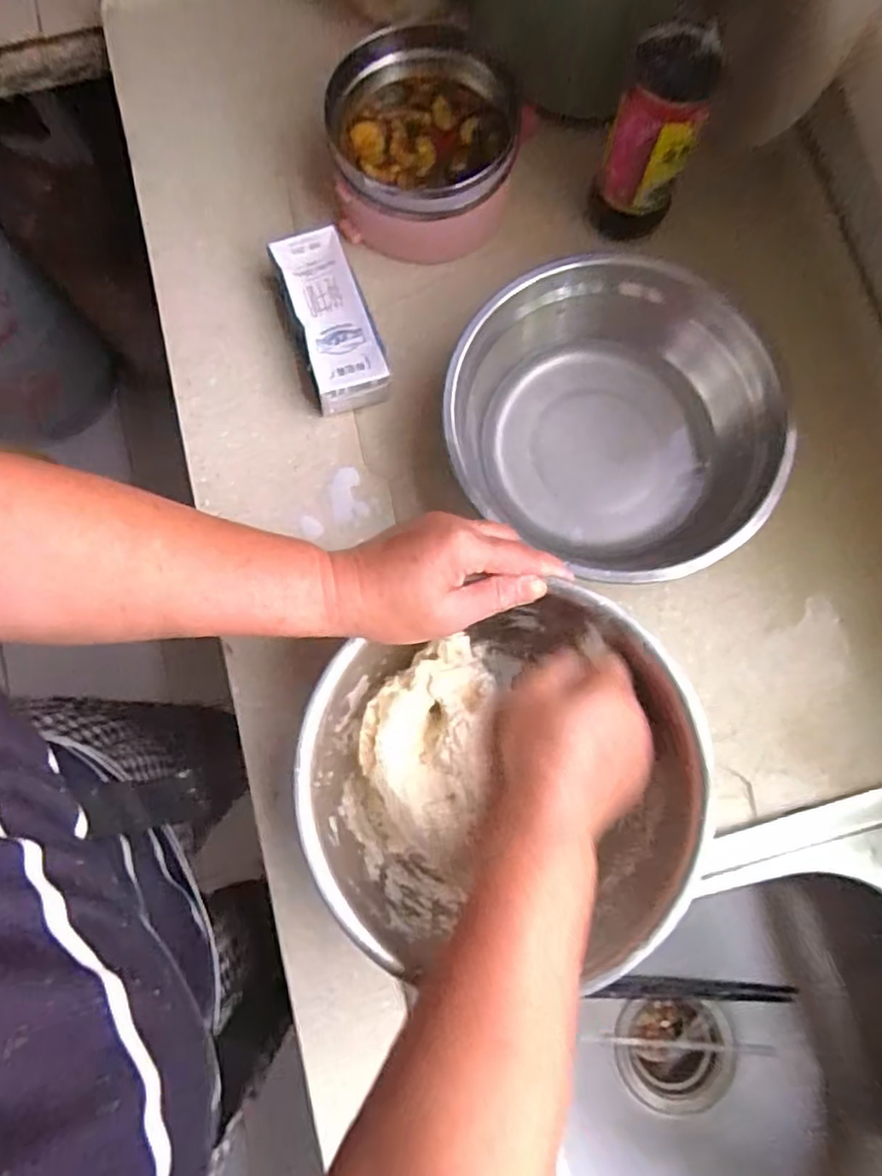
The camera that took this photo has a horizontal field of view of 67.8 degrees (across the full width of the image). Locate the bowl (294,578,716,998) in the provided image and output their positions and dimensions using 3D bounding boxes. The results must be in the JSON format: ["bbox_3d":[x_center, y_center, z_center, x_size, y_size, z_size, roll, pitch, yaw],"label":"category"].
[{"bbox_3d":[0.039,0.122,0.412,0.226,0.094,0.202,-17,80,-3],"label":"bowl"}]

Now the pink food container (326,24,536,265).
[{"bbox_3d":[-0.012,-0.340,0.510,0.140,0.072,0.142,0,79,0],"label":"pink food container"}]

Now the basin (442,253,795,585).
[{"bbox_3d":[0.121,-0.114,0.470,0.221,0.076,0.196,39,82,7],"label":"basin"}]

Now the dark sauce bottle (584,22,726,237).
[{"bbox_3d":[0.146,-0.308,0.466,0.058,0.146,0.051,19,80,4],"label":"dark sauce bottle"}]

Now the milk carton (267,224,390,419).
[{"bbox_3d":[-0.083,-0.201,0.499,0.060,0.037,0.131,-18,80,-3],"label":"milk carton"}]

